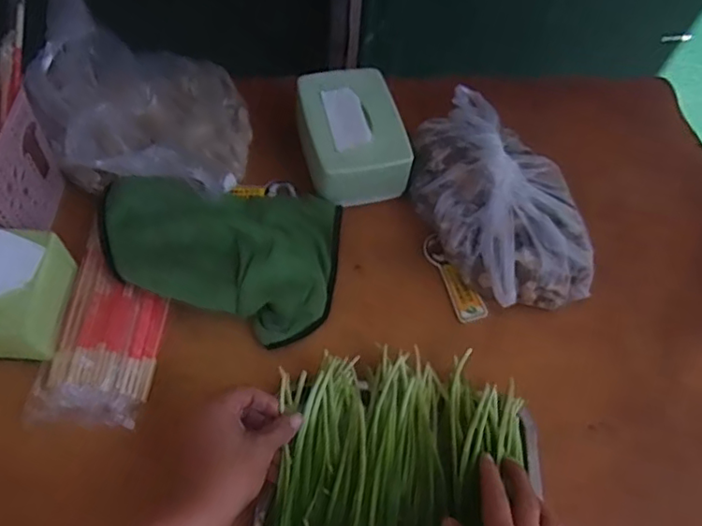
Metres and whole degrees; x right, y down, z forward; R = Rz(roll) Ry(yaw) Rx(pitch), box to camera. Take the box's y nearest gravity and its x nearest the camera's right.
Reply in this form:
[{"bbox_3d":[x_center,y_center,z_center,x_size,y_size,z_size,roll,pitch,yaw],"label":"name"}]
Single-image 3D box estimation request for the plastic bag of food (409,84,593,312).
[{"bbox_3d":[0.170,-0.080,0.702,0.179,0.096,0.277,-15,58,-15],"label":"plastic bag of food"}]

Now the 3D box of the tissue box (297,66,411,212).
[{"bbox_3d":[-0.002,-0.149,0.726,0.115,0.076,0.164,-10,56,-11],"label":"tissue box"}]

